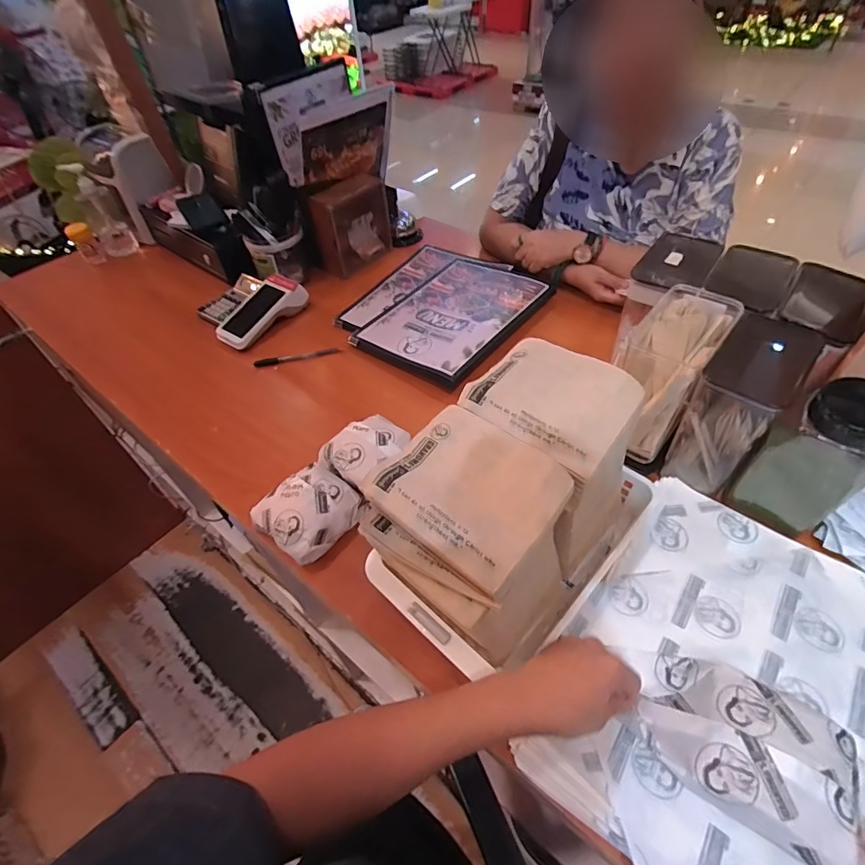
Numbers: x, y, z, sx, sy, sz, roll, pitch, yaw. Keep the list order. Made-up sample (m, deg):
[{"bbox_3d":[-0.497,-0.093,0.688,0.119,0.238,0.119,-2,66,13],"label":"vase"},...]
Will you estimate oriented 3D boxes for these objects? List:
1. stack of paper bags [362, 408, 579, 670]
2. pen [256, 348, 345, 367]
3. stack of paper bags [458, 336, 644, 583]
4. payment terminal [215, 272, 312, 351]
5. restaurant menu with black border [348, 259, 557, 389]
[{"bbox_3d":[0.041,0.108,0.454,0.160,0.177,0.138,32,59,28],"label":"stack of paper bags"},{"bbox_3d":[-0.234,-0.132,0.810,0.151,0.014,0.016,-10,49,-3],"label":"pen"},{"bbox_3d":[0.128,0.023,0.510,0.136,0.184,0.164,-38,56,-25],"label":"stack of paper bags"},{"bbox_3d":[-0.321,-0.229,0.861,0.086,0.046,0.176,27,56,25],"label":"payment terminal"},{"bbox_3d":[0.039,-0.212,0.830,0.236,0.031,0.307,28,57,26],"label":"restaurant menu with black border"}]

